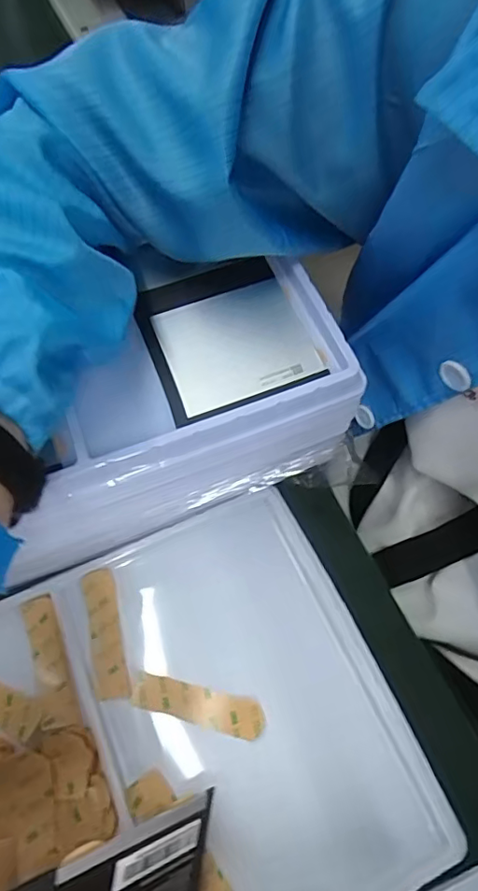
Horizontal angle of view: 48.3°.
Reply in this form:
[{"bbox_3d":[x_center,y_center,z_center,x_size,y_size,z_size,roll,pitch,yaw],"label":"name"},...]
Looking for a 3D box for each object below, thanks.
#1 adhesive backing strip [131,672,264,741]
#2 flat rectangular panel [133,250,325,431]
[{"bbox_3d":[-0.025,0.157,0.321,0.079,0.004,0.021,12,62,4],"label":"adhesive backing strip"},{"bbox_3d":[-0.007,-0.066,0.315,0.092,0.009,0.097,-21,67,-8],"label":"flat rectangular panel"}]

